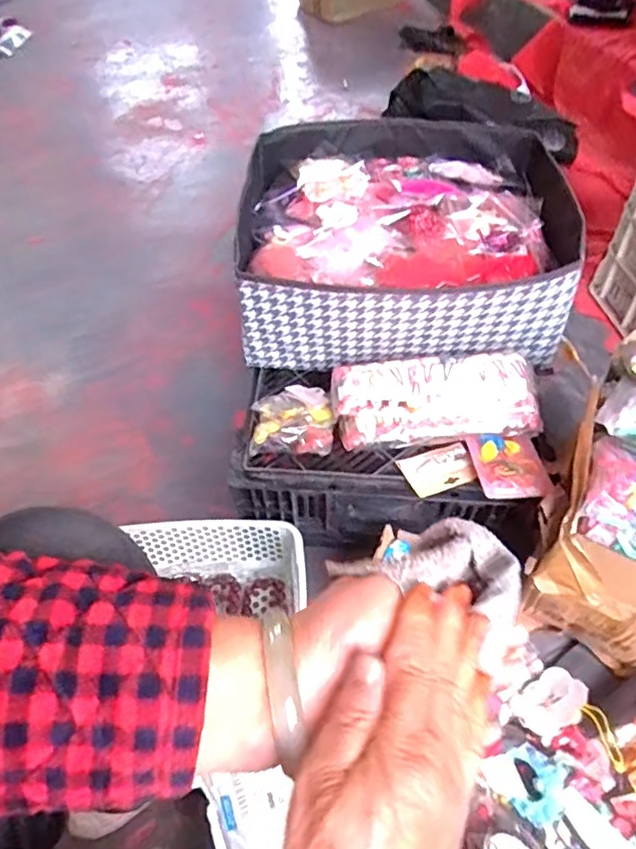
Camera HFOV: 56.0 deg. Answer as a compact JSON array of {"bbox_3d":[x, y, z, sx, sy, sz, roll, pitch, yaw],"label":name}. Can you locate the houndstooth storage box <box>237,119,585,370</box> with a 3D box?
[{"bbox_3d":[0.108,-0.246,0.796,0.403,0.163,0.367,-2,53,1],"label":"houndstooth storage box"}]

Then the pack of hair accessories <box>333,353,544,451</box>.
[{"bbox_3d":[0.135,-0.028,0.700,0.231,0.065,0.095,-6,53,-2],"label":"pack of hair accessories"}]

